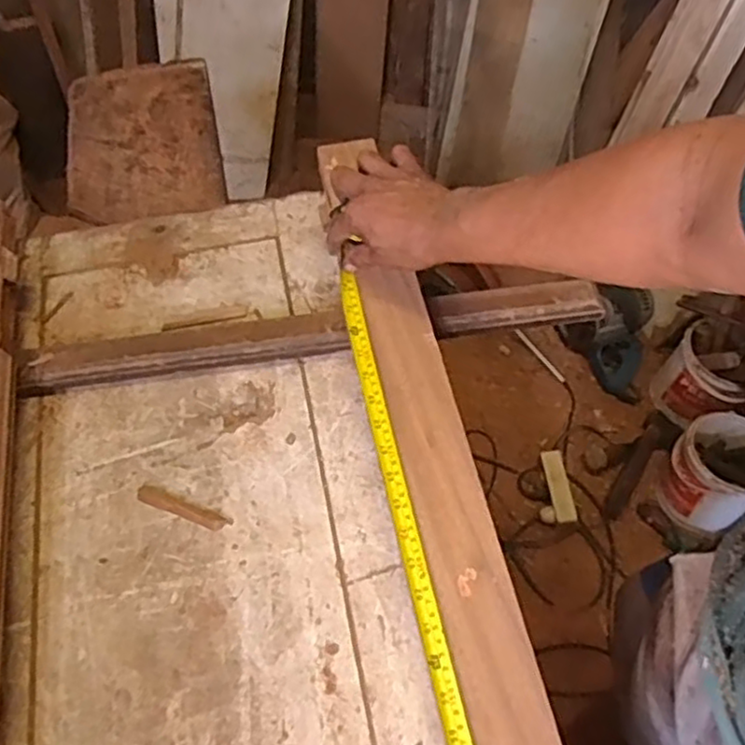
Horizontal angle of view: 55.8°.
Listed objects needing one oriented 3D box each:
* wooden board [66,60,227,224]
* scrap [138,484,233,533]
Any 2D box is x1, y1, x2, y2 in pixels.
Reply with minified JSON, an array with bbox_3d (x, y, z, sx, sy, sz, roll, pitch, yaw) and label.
[{"bbox_3d":[-0.321,-0.330,0.978,0.200,0.016,0.300,-10,59,-9],"label":"wooden board"},{"bbox_3d":[-0.178,0.128,0.662,0.095,0.009,0.016,19,62,10],"label":"scrap"}]

